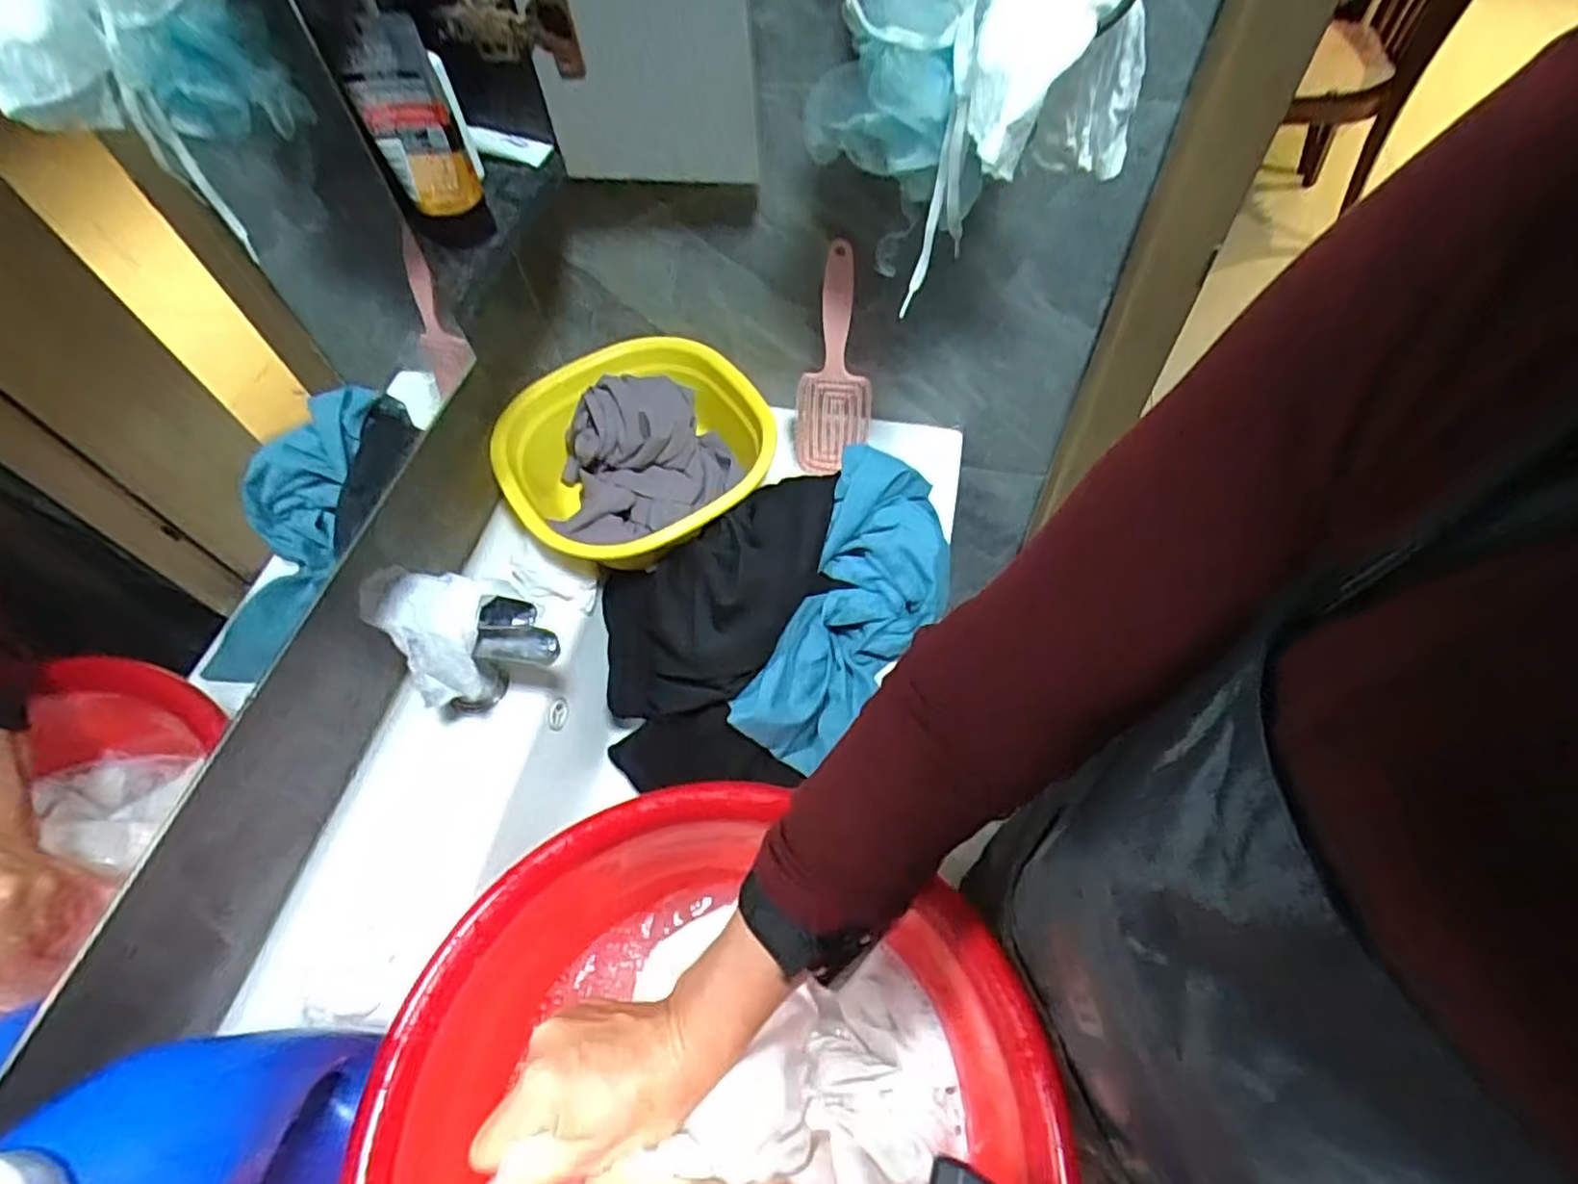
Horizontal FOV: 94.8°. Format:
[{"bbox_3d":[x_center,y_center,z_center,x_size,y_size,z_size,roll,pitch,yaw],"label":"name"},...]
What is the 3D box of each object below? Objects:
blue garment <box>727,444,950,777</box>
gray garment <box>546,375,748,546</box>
[{"bbox_3d":[0.057,0.023,0.653,0.146,0.077,0.292,26,92,18],"label":"blue garment"},{"bbox_3d":[-0.161,-0.140,0.743,0.197,0.098,0.149,-35,63,-17],"label":"gray garment"}]

